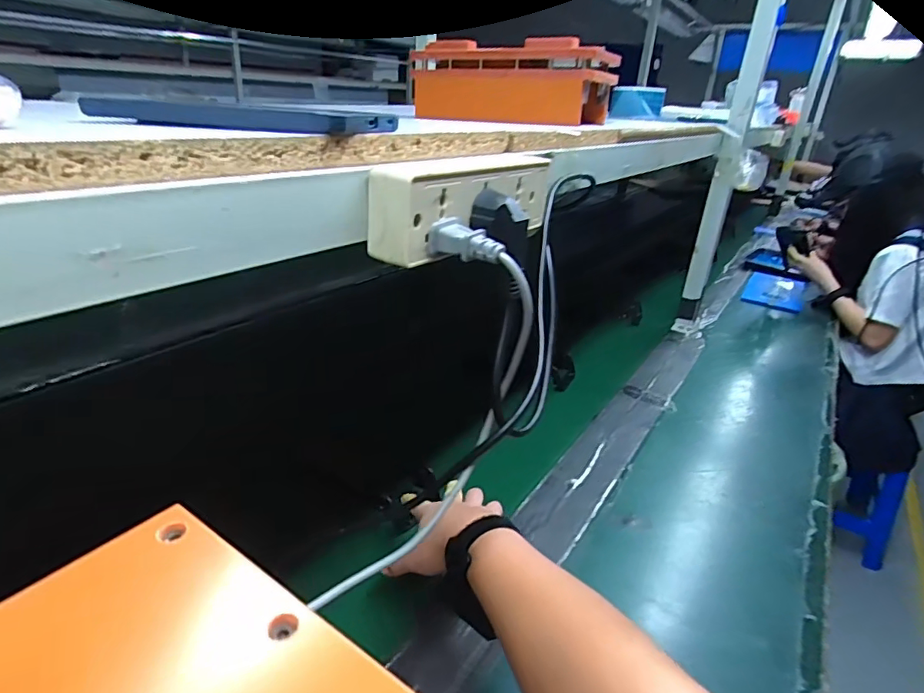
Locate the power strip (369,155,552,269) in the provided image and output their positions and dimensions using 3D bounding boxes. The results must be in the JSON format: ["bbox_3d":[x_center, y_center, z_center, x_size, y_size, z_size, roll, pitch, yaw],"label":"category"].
[{"bbox_3d":[0.005,-0.097,0.350,0.042,0.049,0.171,19,29,28],"label":"power strip"}]

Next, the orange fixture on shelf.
[{"bbox_3d":[0.071,-0.347,0.698,0.241,0.091,0.128,17,28,25],"label":"orange fixture on shelf"}]

